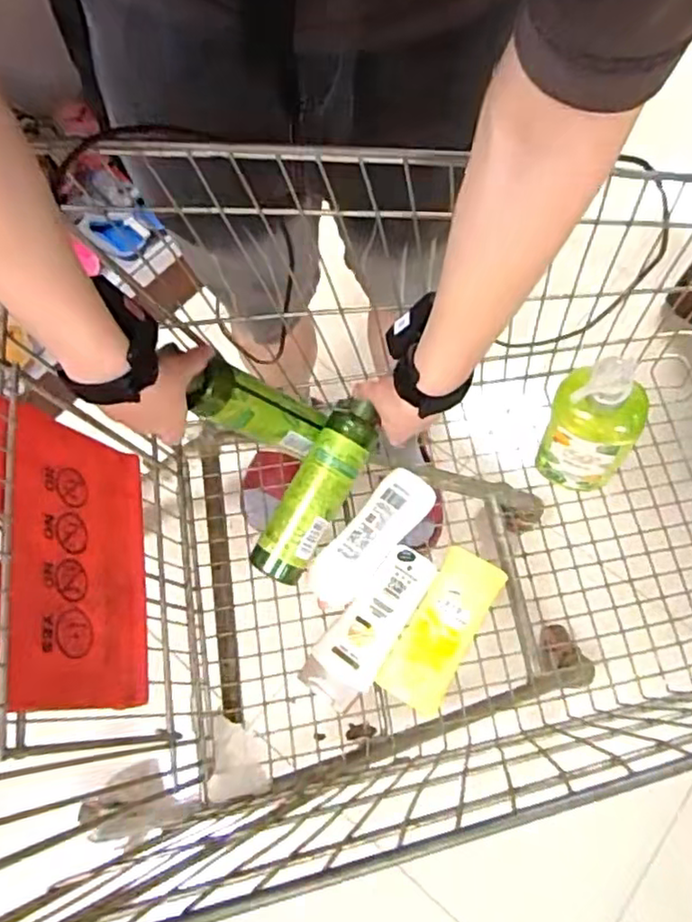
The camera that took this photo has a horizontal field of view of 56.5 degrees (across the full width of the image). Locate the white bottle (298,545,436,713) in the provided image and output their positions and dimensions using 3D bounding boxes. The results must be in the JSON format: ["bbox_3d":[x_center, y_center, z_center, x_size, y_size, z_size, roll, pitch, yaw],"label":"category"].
[{"bbox_3d":[0.026,0.171,0.673,0.066,0.040,0.176,35,72,14],"label":"white bottle"}]

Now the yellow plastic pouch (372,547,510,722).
[{"bbox_3d":[0.099,0.167,0.652,0.066,0.034,0.164,29,71,12],"label":"yellow plastic pouch"}]

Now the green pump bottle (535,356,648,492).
[{"bbox_3d":[0.236,-0.031,0.618,0.086,0.210,0.061,26,70,11],"label":"green pump bottle"}]

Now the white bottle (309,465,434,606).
[{"bbox_3d":[0.026,0.087,0.701,0.059,0.055,0.163,38,73,15],"label":"white bottle"}]

